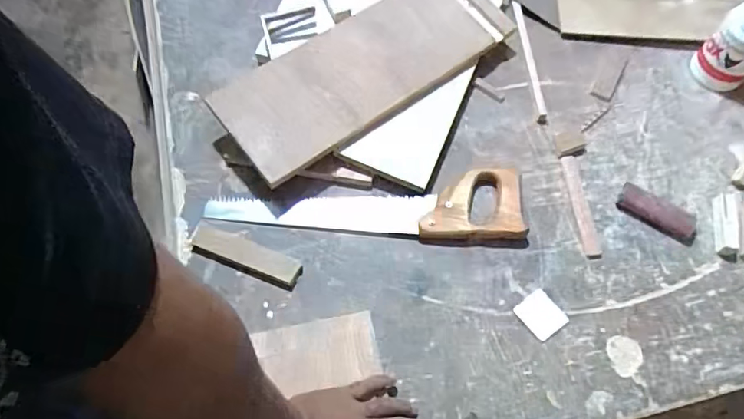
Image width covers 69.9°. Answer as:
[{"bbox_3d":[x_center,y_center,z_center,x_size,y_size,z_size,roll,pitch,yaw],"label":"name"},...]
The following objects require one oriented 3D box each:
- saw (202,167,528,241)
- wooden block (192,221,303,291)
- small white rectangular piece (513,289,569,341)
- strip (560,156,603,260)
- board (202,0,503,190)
[{"bbox_3d":[-0.012,-0.011,0.710,0.414,0.027,0.095,1,65,-1],"label":"saw"},{"bbox_3d":[-0.163,0.058,0.682,0.150,0.011,0.041,20,66,8],"label":"wooden block"},{"bbox_3d":[0.210,0.131,0.662,0.047,0.004,0.053,-35,70,-16],"label":"small white rectangular piece"},{"bbox_3d":[0.284,-0.005,0.725,0.023,0.007,0.153,-3,65,-3],"label":"strip"},{"bbox_3d":[-0.012,-0.199,0.749,0.402,0.021,0.161,-36,77,-20],"label":"board"}]

